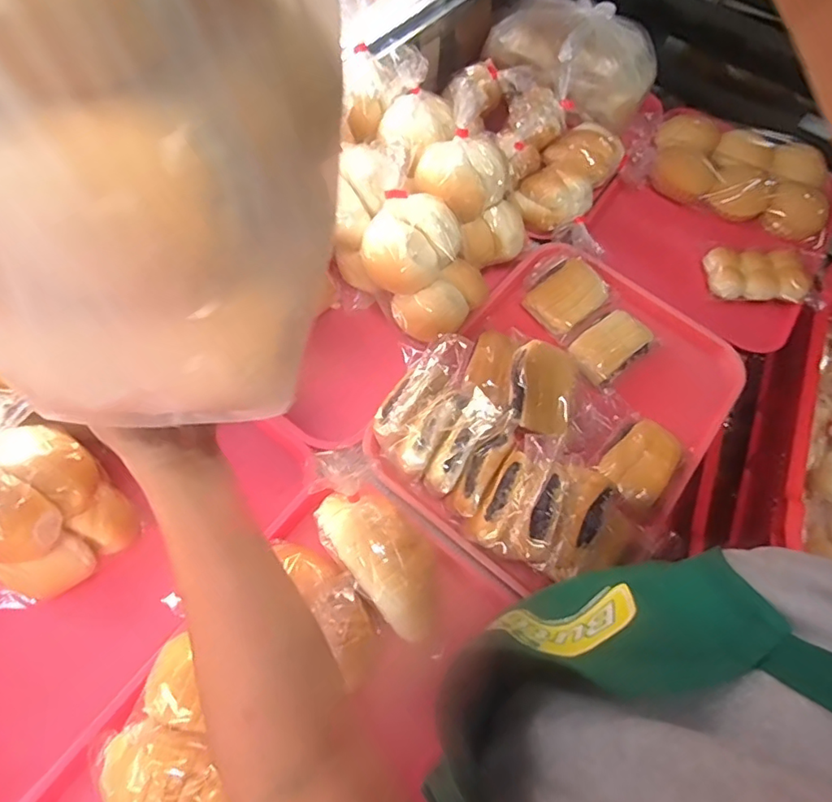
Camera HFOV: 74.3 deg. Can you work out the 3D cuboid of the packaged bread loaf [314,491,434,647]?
[{"bbox_3d":[-0.027,0.143,0.505,0.077,0.074,0.148,-40,72,-21],"label":"packaged bread loaf"}]

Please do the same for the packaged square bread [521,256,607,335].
[{"bbox_3d":[0.195,-0.137,0.704,0.104,0.035,0.076,-37,70,-20],"label":"packaged square bread"}]

